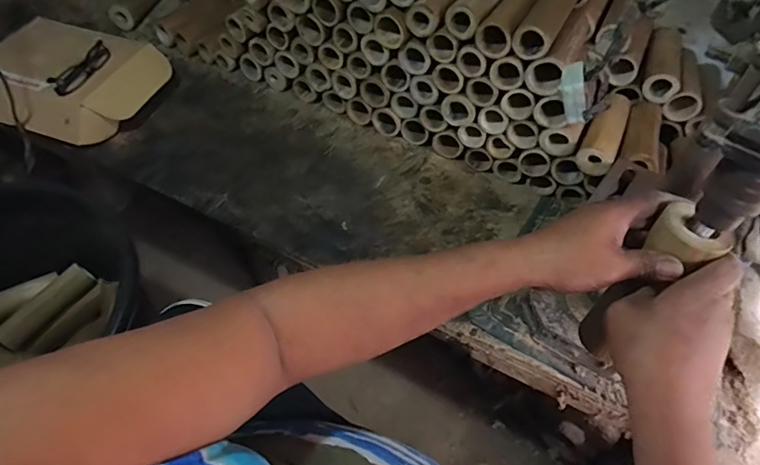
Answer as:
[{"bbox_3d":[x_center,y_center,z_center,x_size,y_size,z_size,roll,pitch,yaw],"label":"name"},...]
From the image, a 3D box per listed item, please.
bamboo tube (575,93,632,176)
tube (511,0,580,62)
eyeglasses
[{"bbox_3d":[0.366,-0.164,0.772,0.054,0.045,0.171,27,56,17],"label":"bamboo tube"},{"bbox_3d":[0.259,-0.326,0.719,0.059,0.048,0.201,25,55,16],"label":"tube"},{"bbox_3d":[-0.537,-0.296,0.870,0.036,0.032,0.130,22,54,14],"label":"eyeglasses"}]

